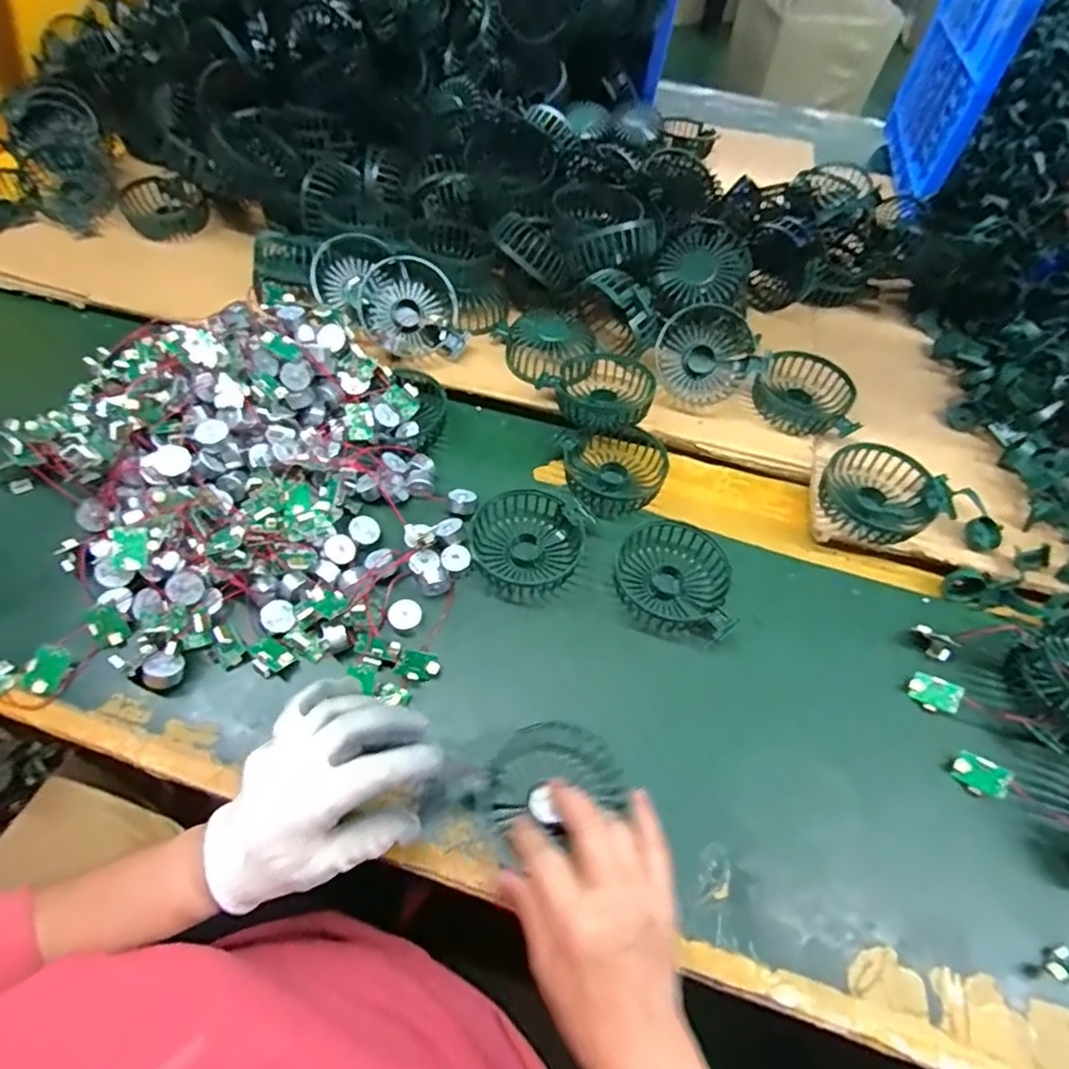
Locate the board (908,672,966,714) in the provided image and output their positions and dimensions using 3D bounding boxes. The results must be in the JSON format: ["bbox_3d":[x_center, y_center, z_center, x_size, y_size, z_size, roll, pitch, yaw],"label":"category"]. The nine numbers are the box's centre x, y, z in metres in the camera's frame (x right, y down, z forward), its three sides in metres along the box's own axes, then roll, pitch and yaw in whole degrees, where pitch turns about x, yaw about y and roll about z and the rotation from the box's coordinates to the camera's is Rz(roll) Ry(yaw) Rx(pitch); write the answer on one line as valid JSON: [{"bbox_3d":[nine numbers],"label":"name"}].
[{"bbox_3d":[0.286,0.114,0.427,0.031,0.004,0.025,20,74,28],"label":"board"}]

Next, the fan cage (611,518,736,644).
[{"bbox_3d":[0.111,0.034,0.472,0.092,0.027,0.086,18,57,8],"label":"fan cage"}]

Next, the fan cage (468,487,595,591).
[{"bbox_3d":[-0.006,0.003,0.480,0.087,0.026,0.082,18,57,8],"label":"fan cage"}]

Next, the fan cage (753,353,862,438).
[{"bbox_3d":[0.250,-0.131,0.562,0.089,0.034,0.085,13,56,5],"label":"fan cage"}]

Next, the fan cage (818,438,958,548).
[{"bbox_3d":[0.288,-0.033,0.492,0.096,0.028,0.087,26,58,13],"label":"fan cage"}]

